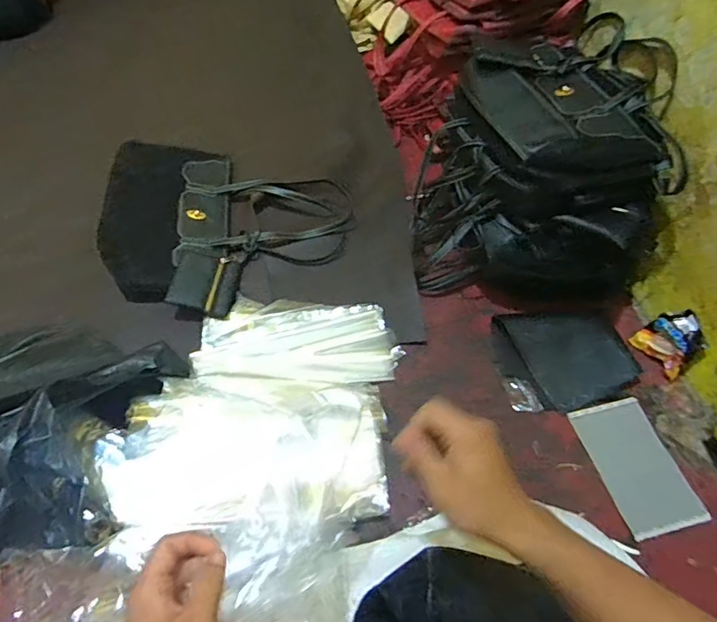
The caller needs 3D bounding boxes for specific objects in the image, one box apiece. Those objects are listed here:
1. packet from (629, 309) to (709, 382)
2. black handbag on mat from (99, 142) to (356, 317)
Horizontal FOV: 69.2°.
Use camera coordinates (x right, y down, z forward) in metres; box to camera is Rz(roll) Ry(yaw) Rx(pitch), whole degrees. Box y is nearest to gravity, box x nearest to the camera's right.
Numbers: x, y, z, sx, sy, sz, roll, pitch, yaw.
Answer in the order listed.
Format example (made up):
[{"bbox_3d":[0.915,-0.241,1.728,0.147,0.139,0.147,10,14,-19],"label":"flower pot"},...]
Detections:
[{"bbox_3d":[0.546,0.049,0.905,0.017,0.105,0.095,-7,47,-35],"label":"packet"},{"bbox_3d":[-0.231,-0.183,0.975,0.436,0.093,0.412,-4,54,-8],"label":"black handbag on mat"}]

